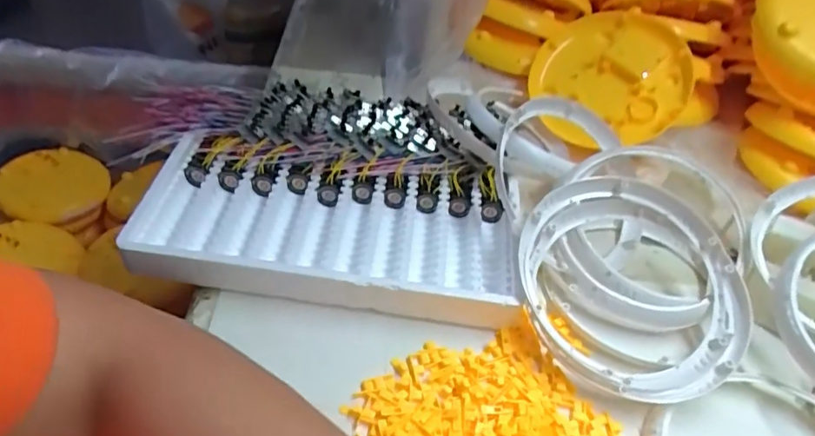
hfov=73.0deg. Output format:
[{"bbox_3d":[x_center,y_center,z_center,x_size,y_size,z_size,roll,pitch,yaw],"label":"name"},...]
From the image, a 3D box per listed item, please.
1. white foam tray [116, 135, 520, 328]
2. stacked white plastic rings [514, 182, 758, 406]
[{"bbox_3d":[-0.070,0.010,0.516,0.338,0.038,0.162,9,44,1],"label":"white foam tray"},{"bbox_3d":[0.189,0.056,0.472,0.194,0.027,0.179,39,72,15],"label":"stacked white plastic rings"}]

